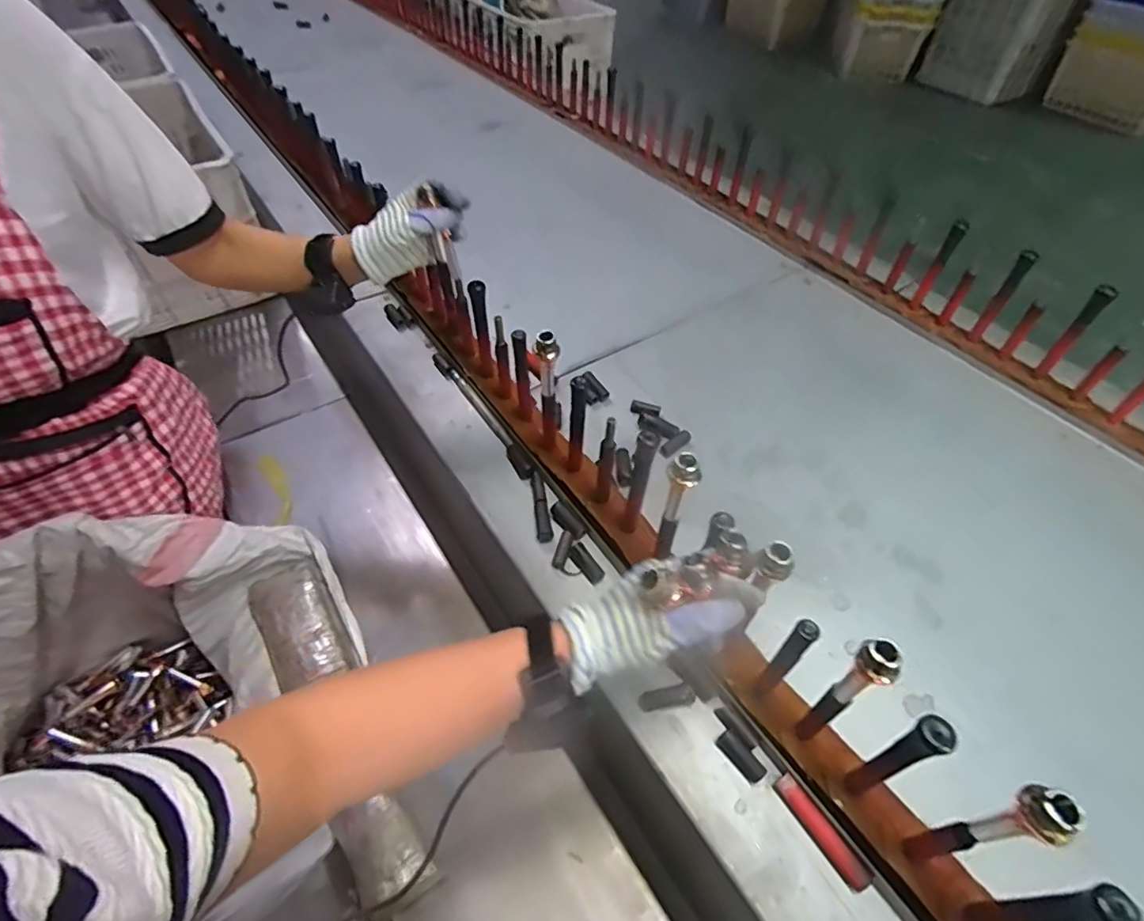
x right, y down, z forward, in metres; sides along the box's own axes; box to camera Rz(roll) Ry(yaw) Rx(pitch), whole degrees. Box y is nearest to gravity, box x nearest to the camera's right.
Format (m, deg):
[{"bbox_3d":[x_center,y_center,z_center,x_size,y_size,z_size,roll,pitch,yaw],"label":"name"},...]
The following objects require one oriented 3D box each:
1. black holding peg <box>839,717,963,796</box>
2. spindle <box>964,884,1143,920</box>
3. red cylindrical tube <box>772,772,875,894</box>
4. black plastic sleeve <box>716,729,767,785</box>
[{"bbox_3d":[0.231,0.218,0.413,0.020,0.140,0.021,-20,52,-17],"label":"black holding peg"},{"bbox_3d":[0.298,0.288,0.362,0.015,0.143,0.020,0,49,-1],"label":"spindle"},{"bbox_3d":[0.206,0.303,0.466,0.019,0.018,0.090,-27,55,-22],"label":"red cylindrical tube"},{"bbox_3d":[0.150,0.263,0.504,0.016,0.014,0.046,-33,57,-25],"label":"black plastic sleeve"}]

